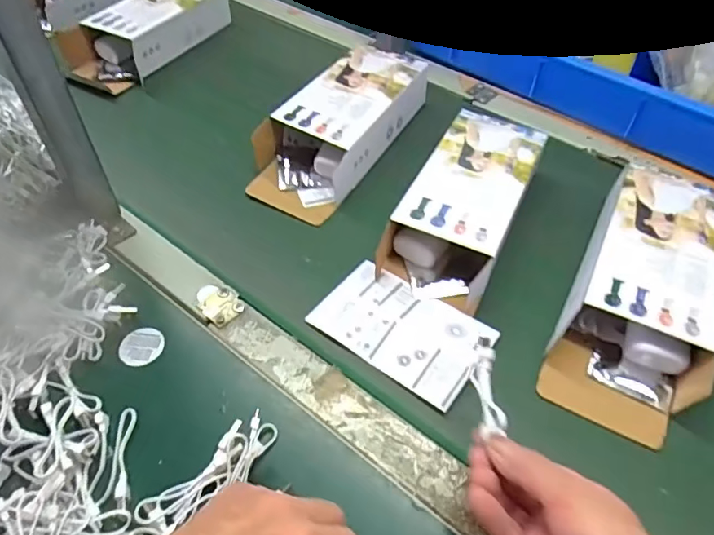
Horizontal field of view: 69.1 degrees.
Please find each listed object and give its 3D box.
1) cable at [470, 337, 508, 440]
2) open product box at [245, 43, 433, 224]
[{"bbox_3d":[0.085,0.078,0.340,0.016,0.012,0.061,-4,62,3],"label":"cable"},{"bbox_3d":[-0.008,-0.171,0.588,0.116,0.071,0.226,24,54,25],"label":"open product box"}]

